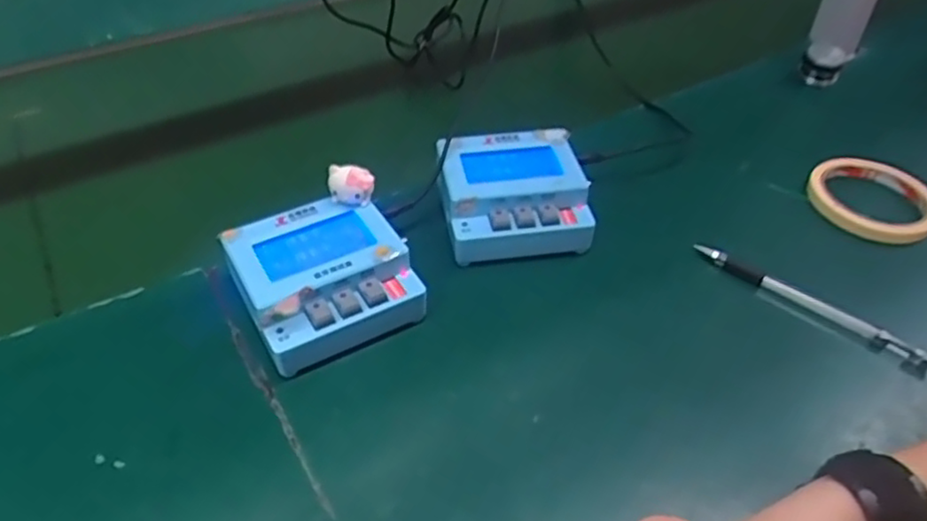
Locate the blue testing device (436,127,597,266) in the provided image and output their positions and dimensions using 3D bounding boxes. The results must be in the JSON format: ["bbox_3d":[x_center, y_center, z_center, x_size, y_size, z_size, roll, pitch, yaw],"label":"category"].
[{"bbox_3d":[0.036,-0.051,0.497,0.101,0.048,0.091,-5,44,-6],"label":"blue testing device"}]

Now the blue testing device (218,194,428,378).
[{"bbox_3d":[-0.092,0.009,0.436,0.102,0.048,0.095,-23,48,-23],"label":"blue testing device"}]

